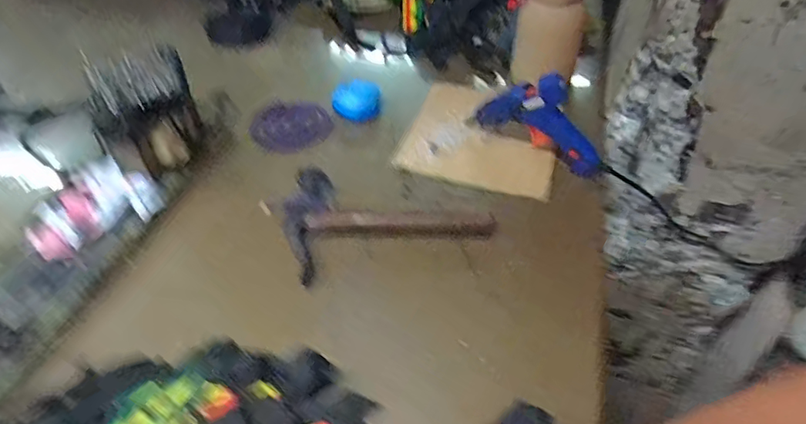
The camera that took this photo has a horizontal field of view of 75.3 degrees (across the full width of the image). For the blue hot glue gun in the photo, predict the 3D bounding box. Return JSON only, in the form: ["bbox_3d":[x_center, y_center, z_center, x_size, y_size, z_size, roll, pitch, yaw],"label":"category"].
[{"bbox_3d":[0.135,-0.092,0.506,0.125,0.090,0.029,22,51,21],"label":"blue hot glue gun"}]

